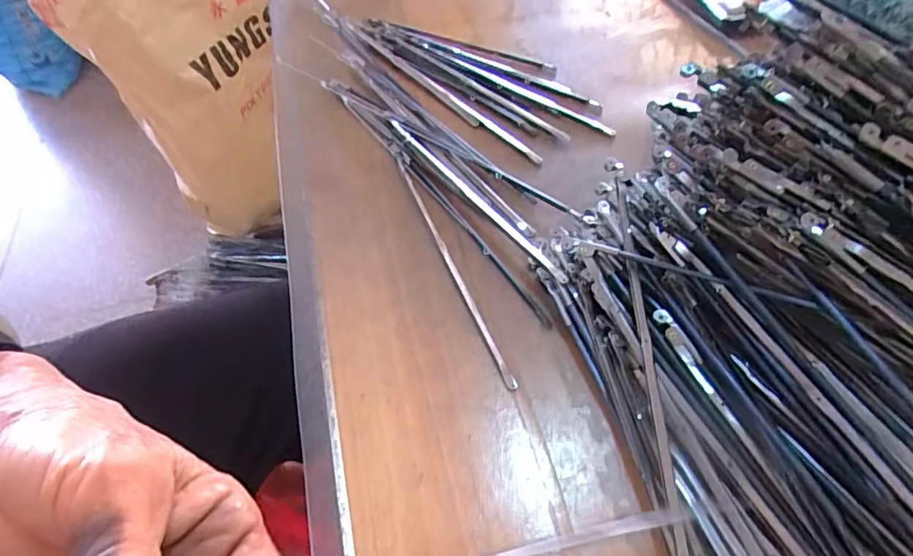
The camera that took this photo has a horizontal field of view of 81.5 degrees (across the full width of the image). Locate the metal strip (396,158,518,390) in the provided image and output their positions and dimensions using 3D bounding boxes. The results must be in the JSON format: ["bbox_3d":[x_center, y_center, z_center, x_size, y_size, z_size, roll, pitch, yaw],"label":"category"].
[{"bbox_3d":[-0.006,-0.012,0.295,0.006,0.007,0.170,-20,55,-10],"label":"metal strip"}]

